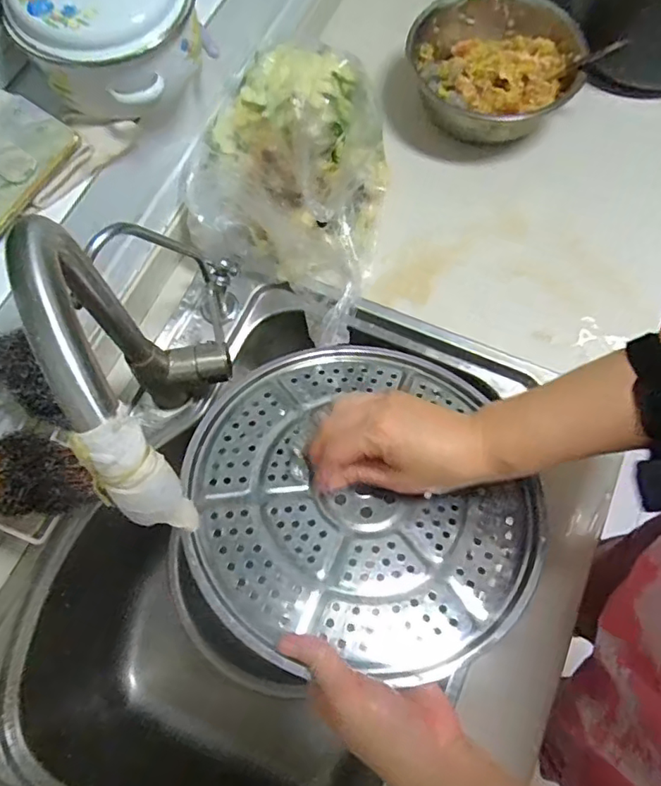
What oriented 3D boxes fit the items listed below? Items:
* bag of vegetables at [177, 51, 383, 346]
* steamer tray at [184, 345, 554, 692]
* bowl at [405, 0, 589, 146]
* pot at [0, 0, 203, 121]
[{"bbox_3d":[-0.033,-0.262,0.639,0.213,0.108,0.267,21,72,9],"label":"bag of vegetables"},{"bbox_3d":[0.027,0.075,0.452,0.278,0.008,0.278,1,54,-4],"label":"steamer tray"},{"bbox_3d":[0.206,-0.416,0.708,0.213,0.066,0.202,-1,70,2],"label":"bowl"},{"bbox_3d":[-0.194,-0.327,0.481,0.131,0.094,0.139,20,72,9],"label":"pot"}]

